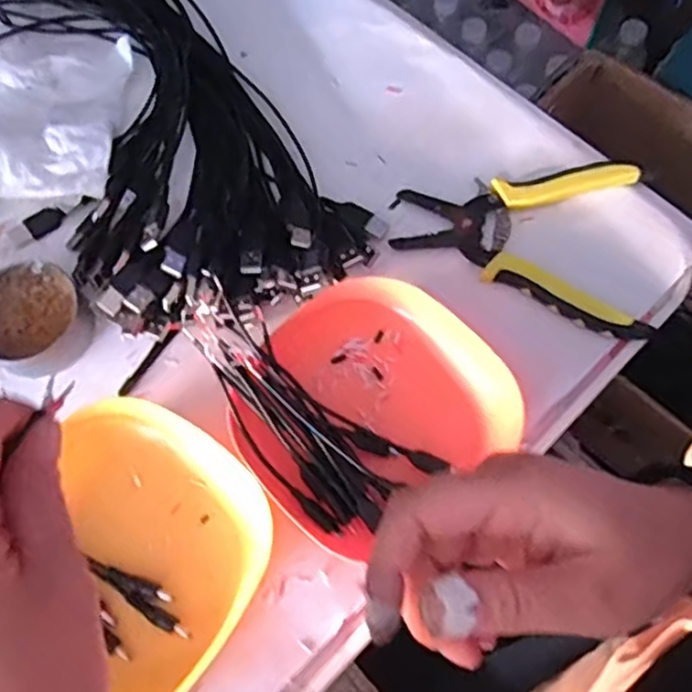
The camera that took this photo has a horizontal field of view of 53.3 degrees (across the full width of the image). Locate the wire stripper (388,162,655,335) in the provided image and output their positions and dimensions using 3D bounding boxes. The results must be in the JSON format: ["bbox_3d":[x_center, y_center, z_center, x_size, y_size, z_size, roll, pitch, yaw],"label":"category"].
[{"bbox_3d":[0.110,-0.070,0.429,0.153,0.014,0.112,12,71,5],"label":"wire stripper"}]

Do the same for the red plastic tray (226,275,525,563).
[{"bbox_3d":[0.008,0.030,0.381,0.137,0.028,0.131,-36,73,-11],"label":"red plastic tray"}]

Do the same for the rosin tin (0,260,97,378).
[{"bbox_3d":[-0.185,-0.015,0.410,0.065,0.025,0.061,0,70,1],"label":"rosin tin"}]

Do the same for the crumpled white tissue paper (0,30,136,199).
[{"bbox_3d":[-0.226,-0.161,0.456,0.146,0.027,0.142,-1,70,1],"label":"crumpled white tissue paper"}]

